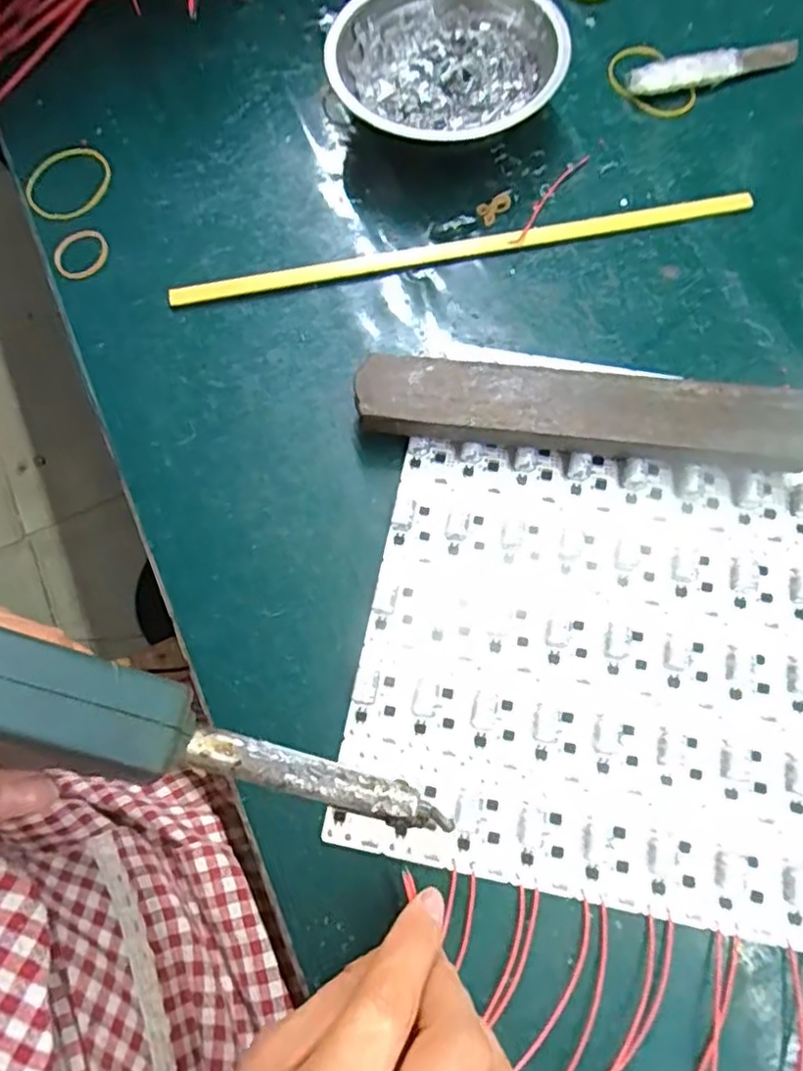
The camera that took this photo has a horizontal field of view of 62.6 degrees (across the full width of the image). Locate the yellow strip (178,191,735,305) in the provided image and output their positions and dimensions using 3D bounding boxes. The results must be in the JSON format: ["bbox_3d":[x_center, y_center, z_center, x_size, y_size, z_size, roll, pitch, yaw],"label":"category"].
[{"bbox_3d":[0.032,-0.156,0.357,0.312,0.005,0.012,-10,72,-1],"label":"yellow strip"}]

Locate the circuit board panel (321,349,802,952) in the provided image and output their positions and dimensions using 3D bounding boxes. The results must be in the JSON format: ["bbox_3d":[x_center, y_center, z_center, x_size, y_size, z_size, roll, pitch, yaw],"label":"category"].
[{"bbox_3d":[0.090,0.036,0.287,0.201,0.011,0.220,10,72,6],"label":"circuit board panel"}]

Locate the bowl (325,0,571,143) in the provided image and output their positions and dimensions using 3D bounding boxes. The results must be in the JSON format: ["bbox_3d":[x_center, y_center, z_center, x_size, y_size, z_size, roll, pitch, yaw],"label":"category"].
[{"bbox_3d":[0.028,-0.262,0.373,0.122,0.040,0.120,-1,72,2],"label":"bowl"}]

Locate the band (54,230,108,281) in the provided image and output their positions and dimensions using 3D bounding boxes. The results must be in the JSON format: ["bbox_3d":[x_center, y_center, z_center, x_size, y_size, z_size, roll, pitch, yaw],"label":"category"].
[{"bbox_3d":[-0.177,-0.157,0.365,0.029,0.006,0.028,-13,79,-2],"label":"band"}]

